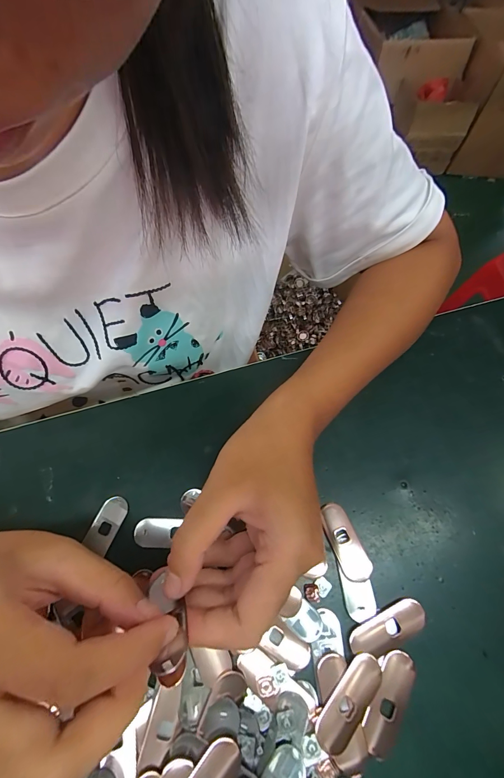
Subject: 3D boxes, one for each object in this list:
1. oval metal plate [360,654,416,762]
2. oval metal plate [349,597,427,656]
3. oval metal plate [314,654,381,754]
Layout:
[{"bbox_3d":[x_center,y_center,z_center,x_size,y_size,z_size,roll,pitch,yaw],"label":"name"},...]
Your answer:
[{"bbox_3d":[0.078,0.177,0.187,0.019,0.004,0.049,29,66,13],"label":"oval metal plate"},{"bbox_3d":[0.083,0.147,0.200,0.048,0.007,0.018,-25,67,-14],"label":"oval metal plate"},{"bbox_3d":[0.055,0.176,0.185,0.019,0.004,0.049,38,68,16],"label":"oval metal plate"}]

